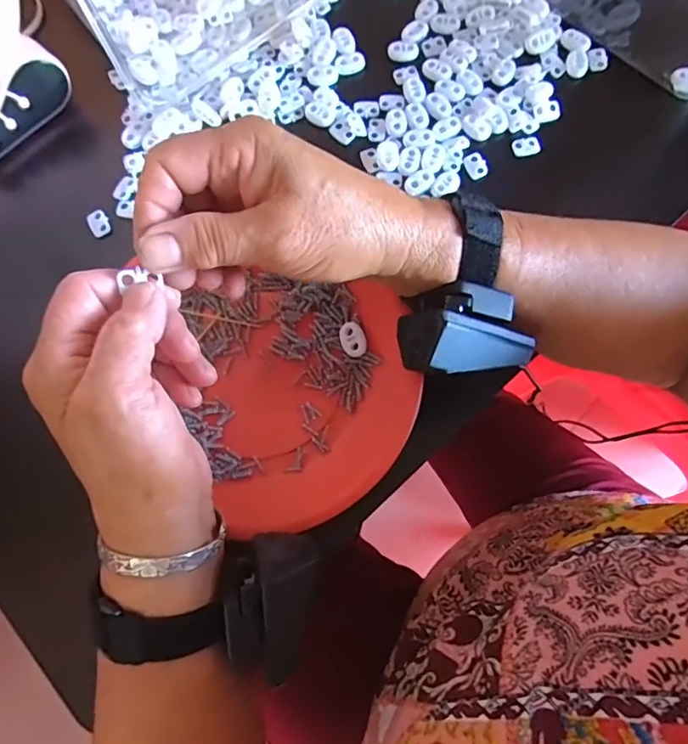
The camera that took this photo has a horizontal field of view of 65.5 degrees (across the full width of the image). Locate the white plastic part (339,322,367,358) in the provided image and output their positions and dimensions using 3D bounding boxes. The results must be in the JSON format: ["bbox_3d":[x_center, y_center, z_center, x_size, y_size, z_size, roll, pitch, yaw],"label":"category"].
[{"bbox_3d":[0.006,-0.020,0.335,0.015,0.007,0.023,-17,75,-6],"label":"white plastic part"}]

